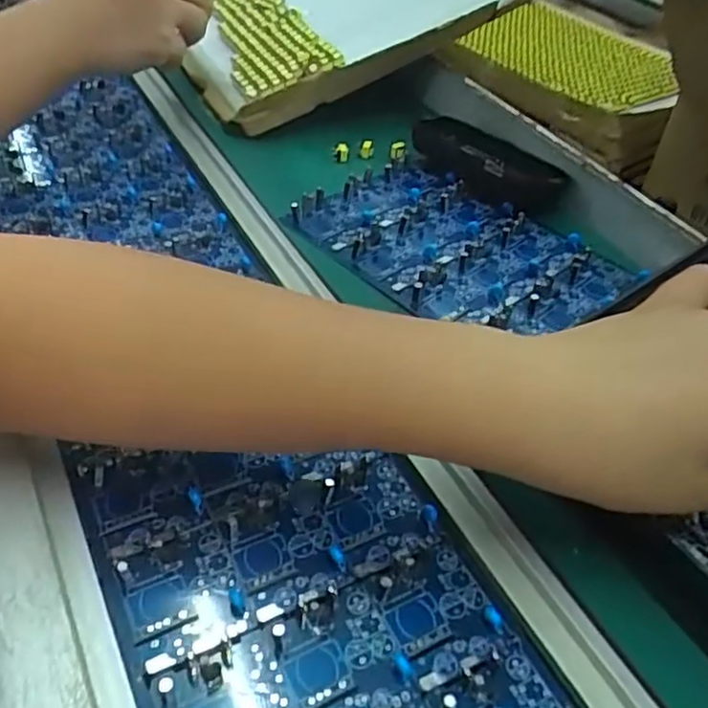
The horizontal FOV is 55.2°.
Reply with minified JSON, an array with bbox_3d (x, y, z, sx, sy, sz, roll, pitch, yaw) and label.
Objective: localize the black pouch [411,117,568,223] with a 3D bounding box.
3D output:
[{"bbox_3d":[0.088,-0.127,0.462,0.115,0.015,0.046,36,77,25],"label":"black pouch"}]

